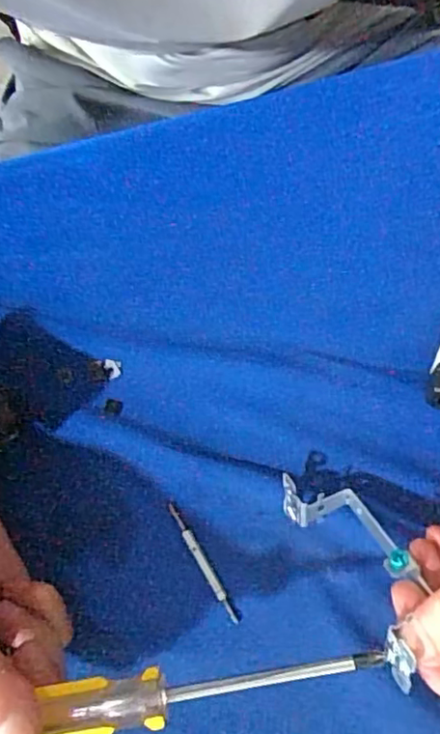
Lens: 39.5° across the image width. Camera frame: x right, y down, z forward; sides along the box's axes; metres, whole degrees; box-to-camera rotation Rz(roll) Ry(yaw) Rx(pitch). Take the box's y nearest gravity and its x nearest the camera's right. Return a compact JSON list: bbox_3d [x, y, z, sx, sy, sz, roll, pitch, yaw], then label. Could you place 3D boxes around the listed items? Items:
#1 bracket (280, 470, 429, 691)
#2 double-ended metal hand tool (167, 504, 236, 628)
[{"bbox_3d":[0.067,0.094,0.284,0.045,0.028,0.106,-18,41,-3],"label":"bracket"},{"bbox_3d":[-0.009,0.104,0.327,0.005,0.004,0.069,-30,74,-3],"label":"double-ended metal hand tool"}]

